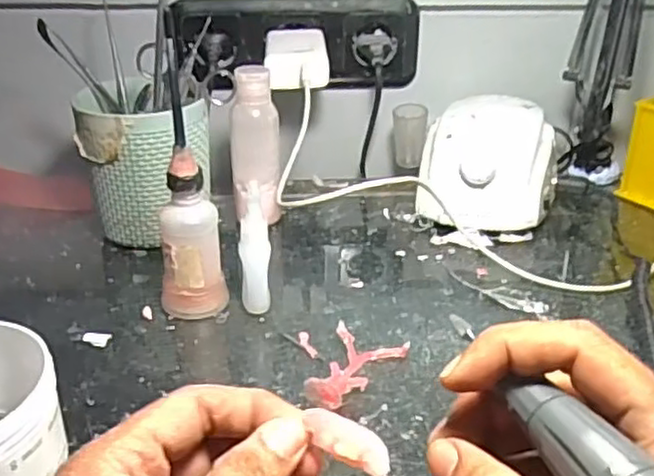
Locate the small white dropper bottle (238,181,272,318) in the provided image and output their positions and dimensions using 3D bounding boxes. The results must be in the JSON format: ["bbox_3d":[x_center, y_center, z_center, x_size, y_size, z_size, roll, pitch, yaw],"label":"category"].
[{"bbox_3d":[-0.046,0.009,0.446,0.019,0.083,0.020,0,29,-2],"label":"small white dropper bottle"}]

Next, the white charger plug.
[{"bbox_3d":[-0.026,-0.151,0.586,0.051,0.034,0.069,-3,29,-7],"label":"white charger plug"}]

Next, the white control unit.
[{"bbox_3d":[0.137,-0.061,0.587,0.106,0.081,0.124,9,30,15],"label":"white control unit"}]

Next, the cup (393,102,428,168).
[{"bbox_3d":[0.074,-0.092,0.632,0.030,0.054,0.024,4,29,6],"label":"cup"}]

